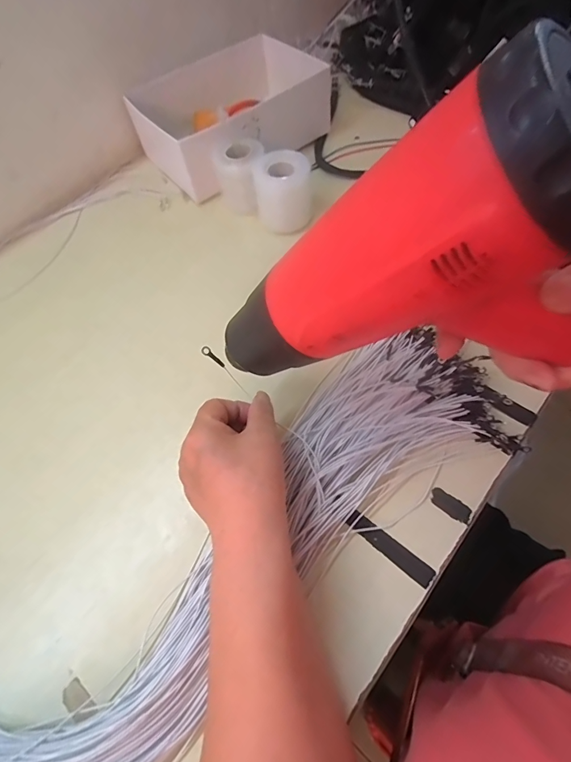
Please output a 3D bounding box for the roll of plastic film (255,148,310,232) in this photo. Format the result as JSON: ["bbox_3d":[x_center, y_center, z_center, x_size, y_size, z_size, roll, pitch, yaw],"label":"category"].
[{"bbox_3d":[-0.002,-0.210,0.445,0.060,0.069,0.064,-2,61,2],"label":"roll of plastic film"}]

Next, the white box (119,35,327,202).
[{"bbox_3d":[-0.065,-0.349,0.519,0.223,0.080,0.175,-33,65,-15],"label":"white box"}]

